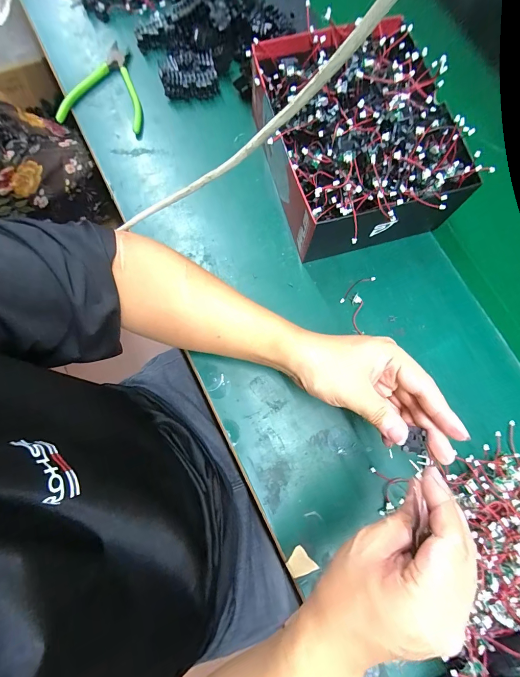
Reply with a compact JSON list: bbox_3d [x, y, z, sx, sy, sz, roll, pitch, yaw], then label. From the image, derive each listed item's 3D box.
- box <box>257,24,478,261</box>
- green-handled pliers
[{"bbox_3d":[0.110,-0.235,0.374,0.190,0.135,0.243,-14,78,-5],"label":"box"},{"bbox_3d":[-0.208,-0.350,0.448,0.114,0.020,0.131,10,77,1],"label":"green-handled pliers"}]

